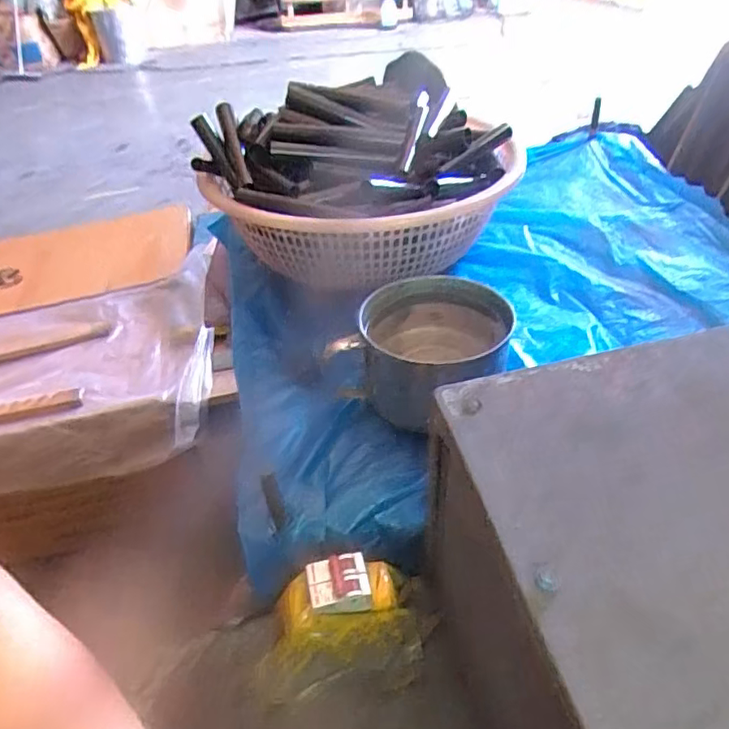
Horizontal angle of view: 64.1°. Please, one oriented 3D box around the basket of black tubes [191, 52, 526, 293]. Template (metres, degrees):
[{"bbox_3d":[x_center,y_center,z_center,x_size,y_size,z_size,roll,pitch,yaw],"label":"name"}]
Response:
[{"bbox_3d":[-0.011,-0.239,0.753,0.376,0.191,0.346,-18,44,-12],"label":"basket of black tubes"}]

